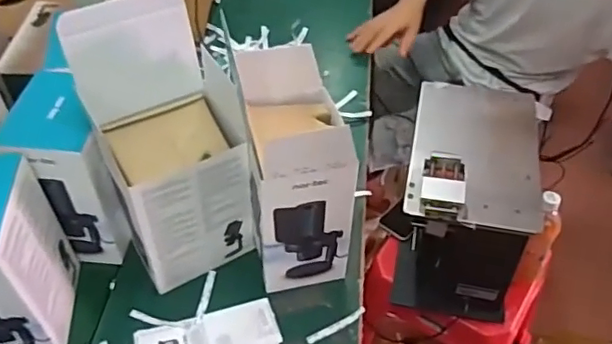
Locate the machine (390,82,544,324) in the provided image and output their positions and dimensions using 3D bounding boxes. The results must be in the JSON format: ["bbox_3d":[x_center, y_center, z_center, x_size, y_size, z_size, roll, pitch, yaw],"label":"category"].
[{"bbox_3d":[0.298,0.056,1.102,0.229,0.321,0.345,8,48,7],"label":"machine"}]

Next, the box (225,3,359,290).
[{"bbox_3d":[-0.014,0.002,0.774,0.118,0.291,0.177,-9,48,-9],"label":"box"}]

